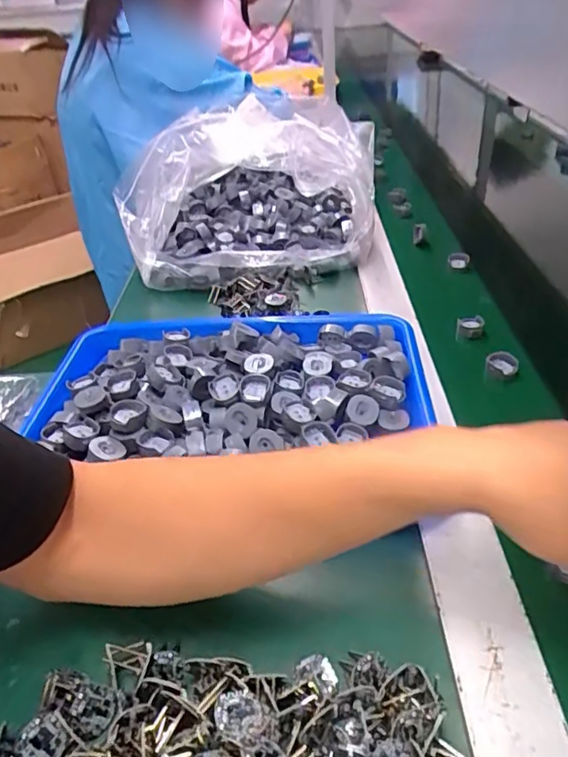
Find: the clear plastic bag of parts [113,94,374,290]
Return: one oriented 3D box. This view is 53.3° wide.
[{"bbox_3d":[-0.053,-0.274,0.780,0.304,0.127,0.334,-5,36,1],"label":"clear plastic bag of parts"}]

